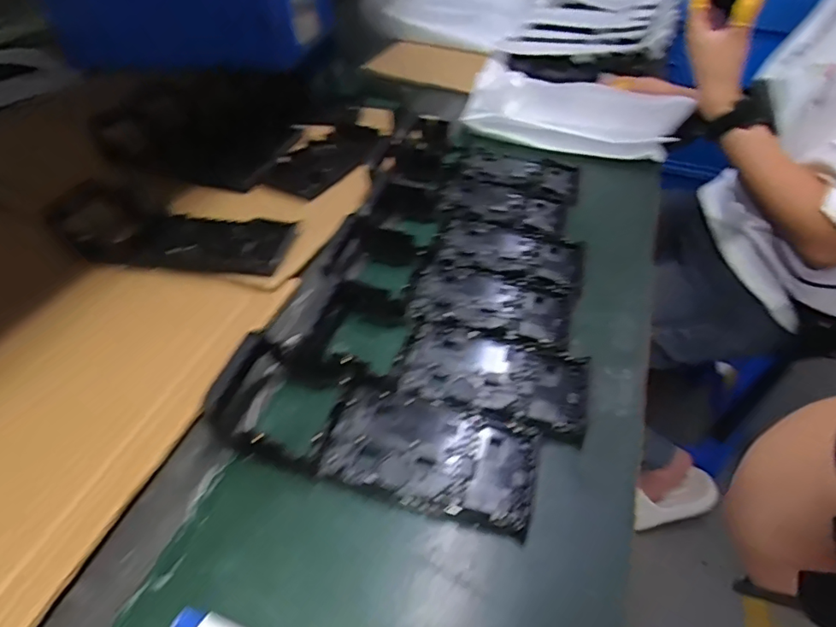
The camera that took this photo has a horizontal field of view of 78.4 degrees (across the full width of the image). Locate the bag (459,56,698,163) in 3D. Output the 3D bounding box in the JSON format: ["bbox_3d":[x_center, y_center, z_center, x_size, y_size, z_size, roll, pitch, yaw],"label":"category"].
[{"bbox_3d":[0.185,-0.248,0.639,0.261,0.067,0.058,16,48,15],"label":"bag"}]

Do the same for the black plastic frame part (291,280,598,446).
[{"bbox_3d":[0.025,0.025,0.386,0.209,0.044,0.082,11,47,11],"label":"black plastic frame part"}]

